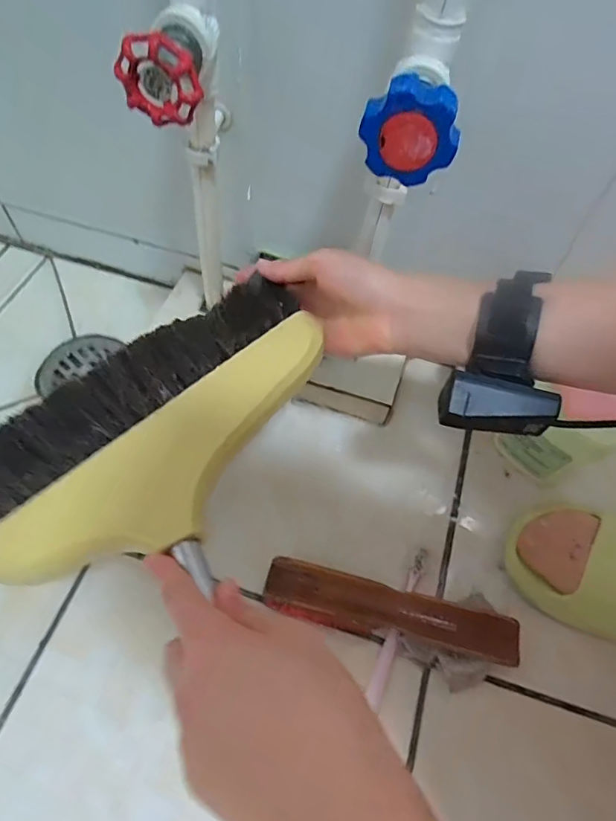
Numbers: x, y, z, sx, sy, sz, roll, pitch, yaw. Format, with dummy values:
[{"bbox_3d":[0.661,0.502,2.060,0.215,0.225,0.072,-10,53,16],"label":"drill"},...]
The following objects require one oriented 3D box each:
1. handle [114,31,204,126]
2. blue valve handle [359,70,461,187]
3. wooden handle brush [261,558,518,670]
[{"bbox_3d":[-0.085,-0.187,0.286,0.045,0.045,0.010,27,53,-23],"label":"handle"},{"bbox_3d":[0.055,-0.150,0.270,0.049,0.051,0.016,3,60,-2],"label":"blue valve handle"},{"bbox_3d":[0.066,0.167,0.416,0.203,0.038,0.041,13,59,5],"label":"wooden handle brush"}]

